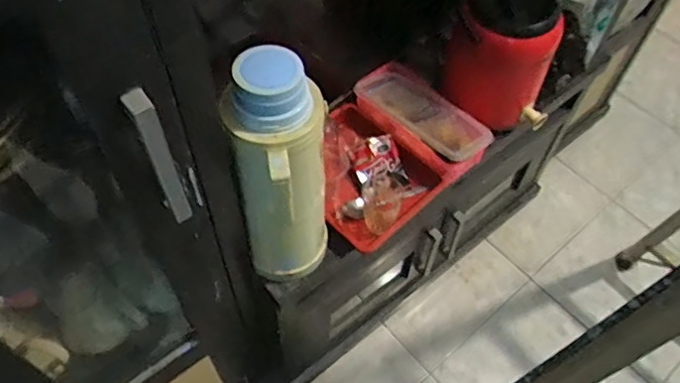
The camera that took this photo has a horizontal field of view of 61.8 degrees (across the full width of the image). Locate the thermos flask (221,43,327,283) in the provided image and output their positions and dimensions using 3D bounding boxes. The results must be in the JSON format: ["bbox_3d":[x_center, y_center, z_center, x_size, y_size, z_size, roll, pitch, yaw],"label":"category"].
[{"bbox_3d":[-0.075,-0.008,0.762,0.114,0.364,0.128,-3,56,-4],"label":"thermos flask"}]

